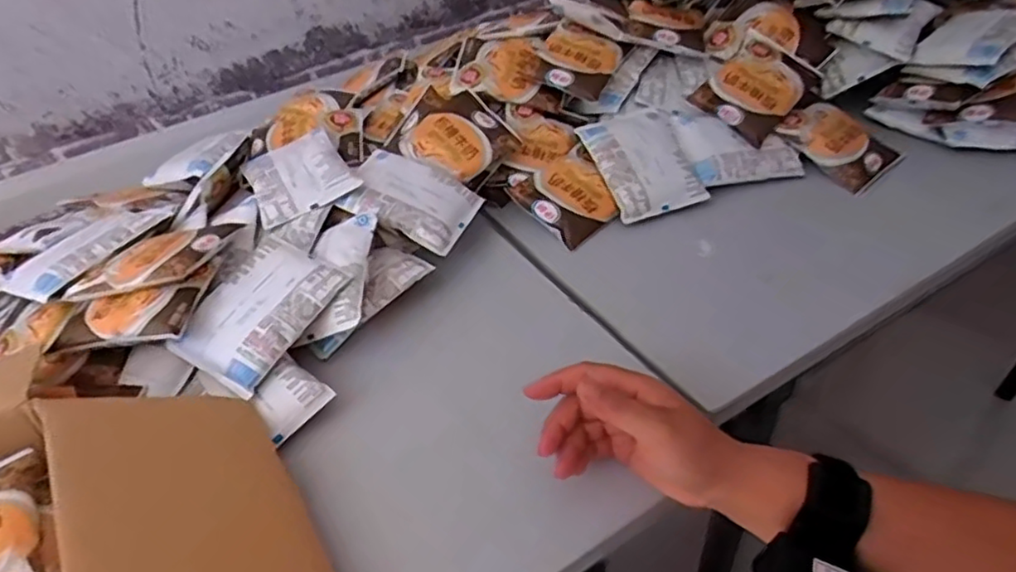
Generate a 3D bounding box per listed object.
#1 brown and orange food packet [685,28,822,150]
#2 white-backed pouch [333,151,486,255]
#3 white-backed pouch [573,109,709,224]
[{"bbox_3d":[0.280,-0.226,0.730,0.095,0.024,0.130,38,74,16],"label":"brown and orange food packet"},{"bbox_3d":[-0.096,-0.089,0.642,0.125,0.017,0.094,27,49,5],"label":"white-backed pouch"},{"bbox_3d":[0.146,-0.137,0.695,0.099,0.022,0.131,-17,64,-9],"label":"white-backed pouch"}]

